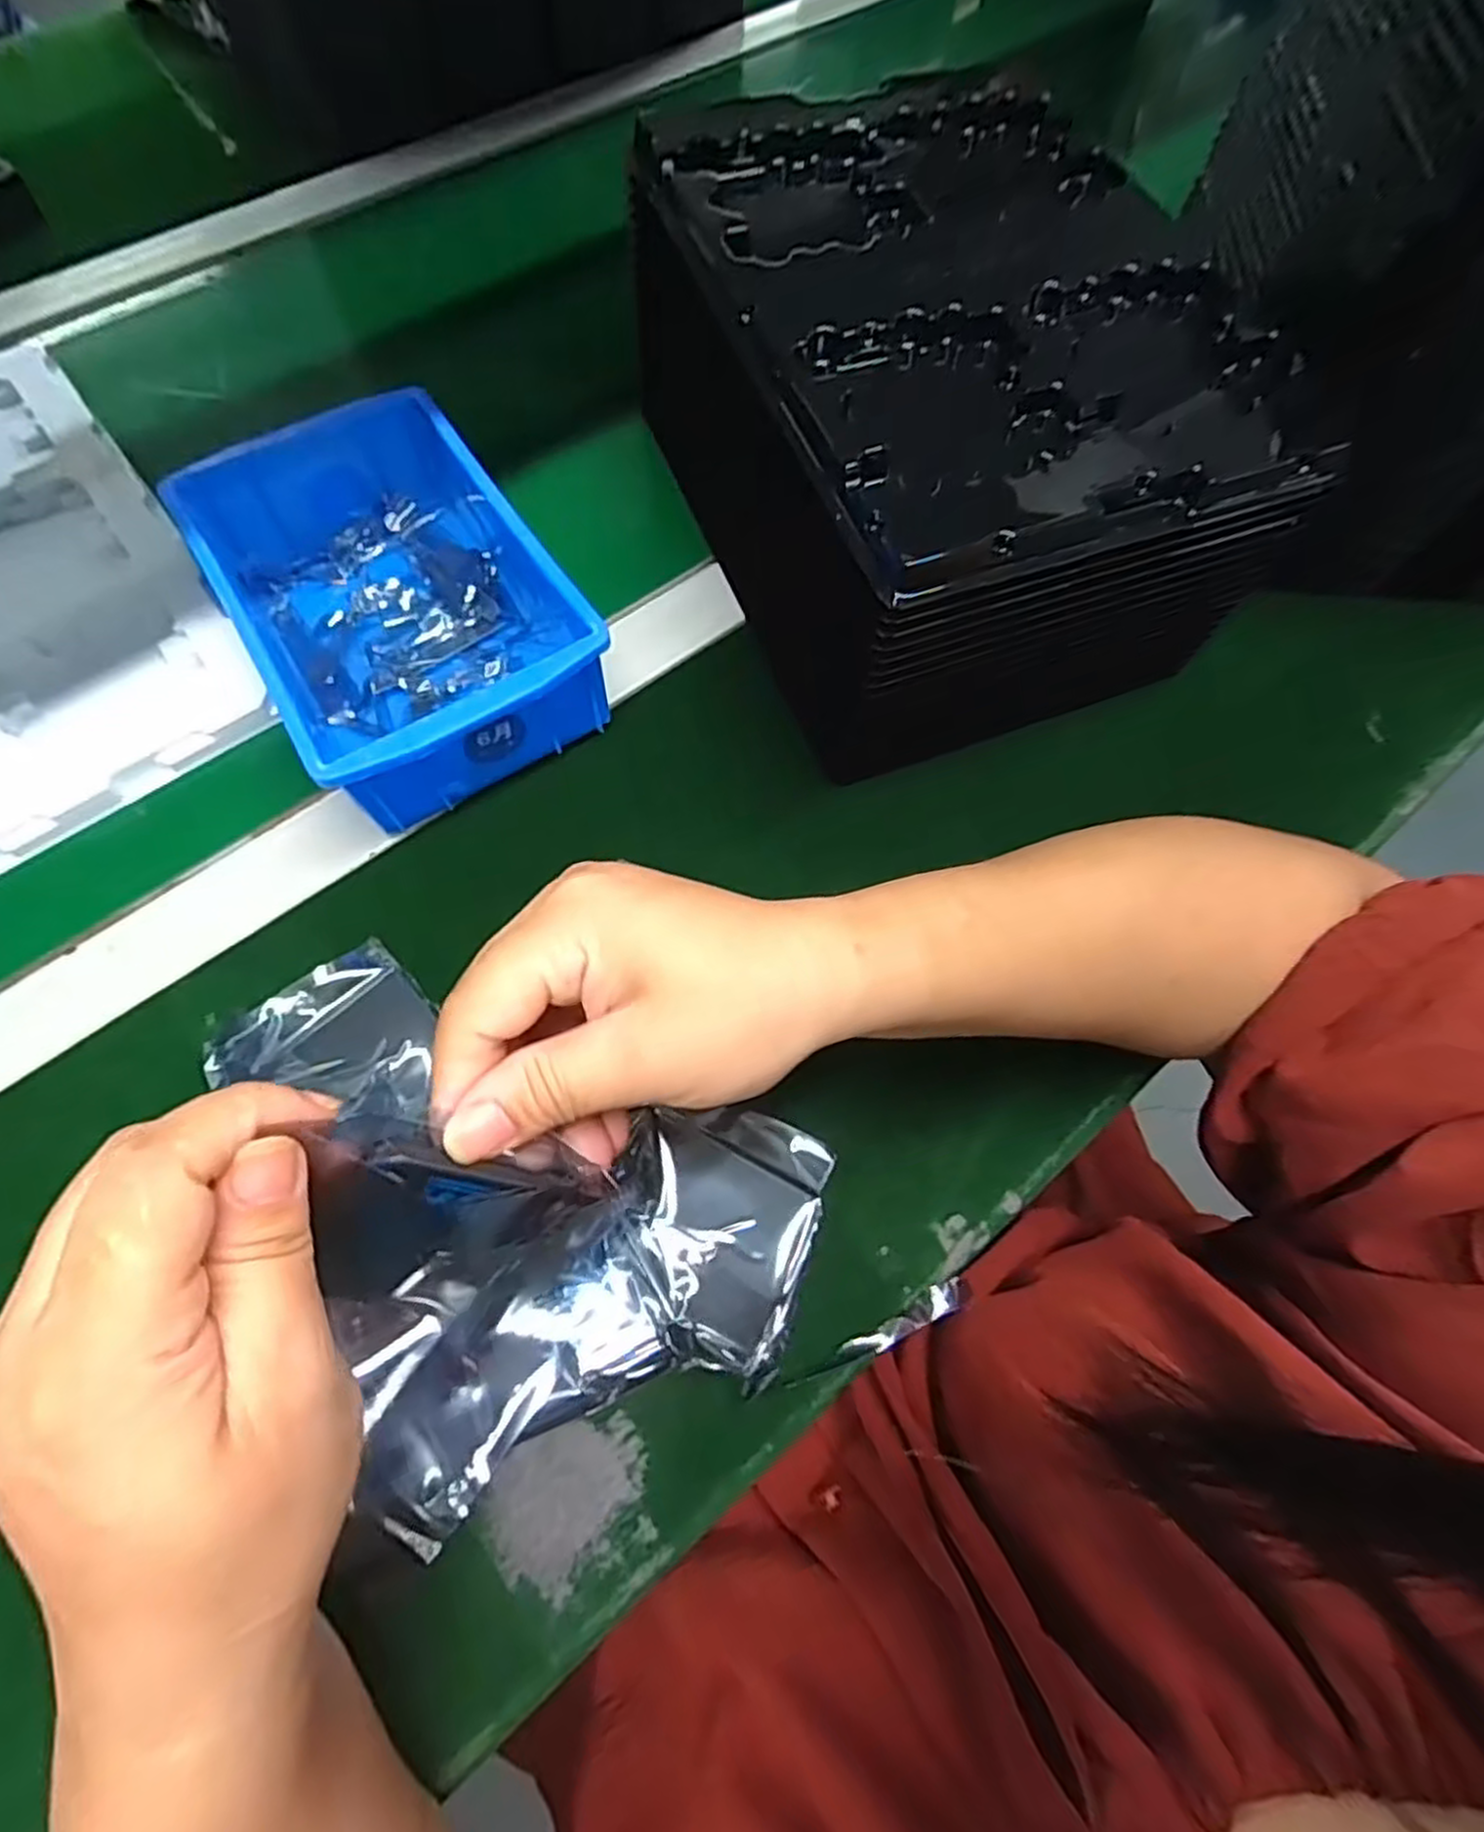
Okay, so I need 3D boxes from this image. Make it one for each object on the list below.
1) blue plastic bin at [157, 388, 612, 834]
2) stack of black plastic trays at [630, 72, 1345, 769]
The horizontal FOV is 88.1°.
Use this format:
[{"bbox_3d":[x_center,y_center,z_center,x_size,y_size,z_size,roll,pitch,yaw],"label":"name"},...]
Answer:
[{"bbox_3d":[-0.163,-0.148,0.366,0.126,0.063,0.200,-31,72,-13],"label":"blue plastic bin"},{"bbox_3d":[0.095,-0.243,0.375,0.215,0.131,0.288,-20,70,-9],"label":"stack of black plastic trays"}]

